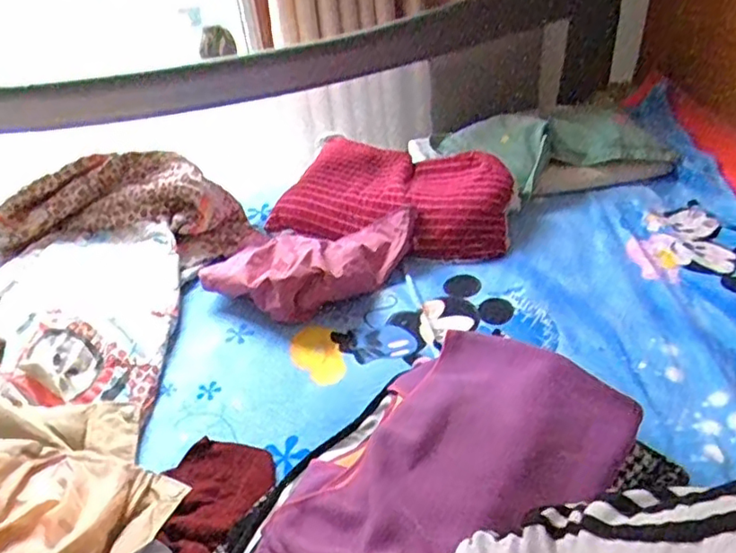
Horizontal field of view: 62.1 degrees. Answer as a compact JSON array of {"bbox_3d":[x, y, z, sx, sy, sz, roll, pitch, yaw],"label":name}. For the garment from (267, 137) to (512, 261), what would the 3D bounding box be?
[{"bbox_3d":[0.061,-0.165,1.231,0.437,0.112,0.282,8,40,18],"label":"garment"}]

